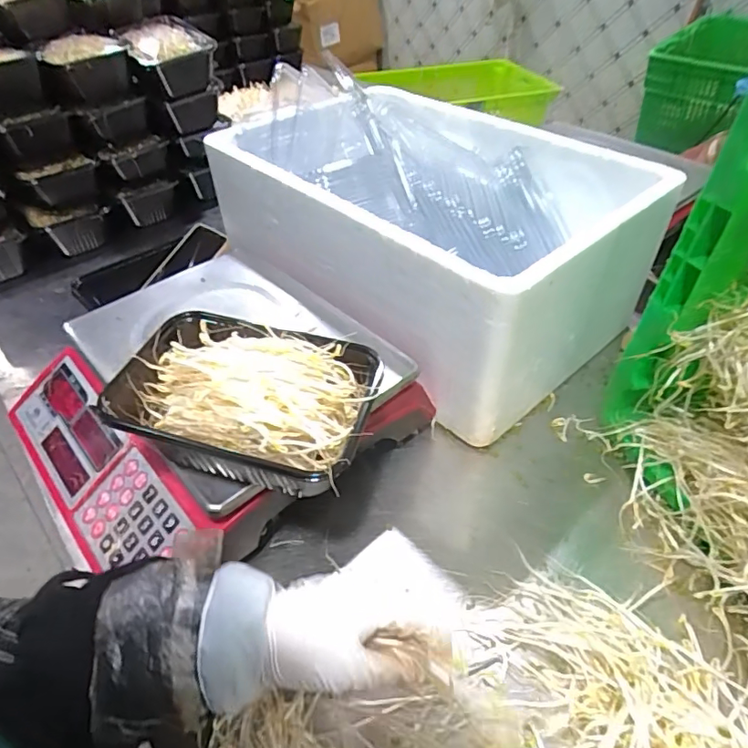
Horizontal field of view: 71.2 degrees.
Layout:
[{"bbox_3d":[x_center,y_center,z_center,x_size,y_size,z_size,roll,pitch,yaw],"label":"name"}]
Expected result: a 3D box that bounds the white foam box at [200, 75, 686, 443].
[{"bbox_3d":[0.044,-0.163,0.658,0.338,0.218,0.472,-35,52,-30],"label":"white foam box"}]

